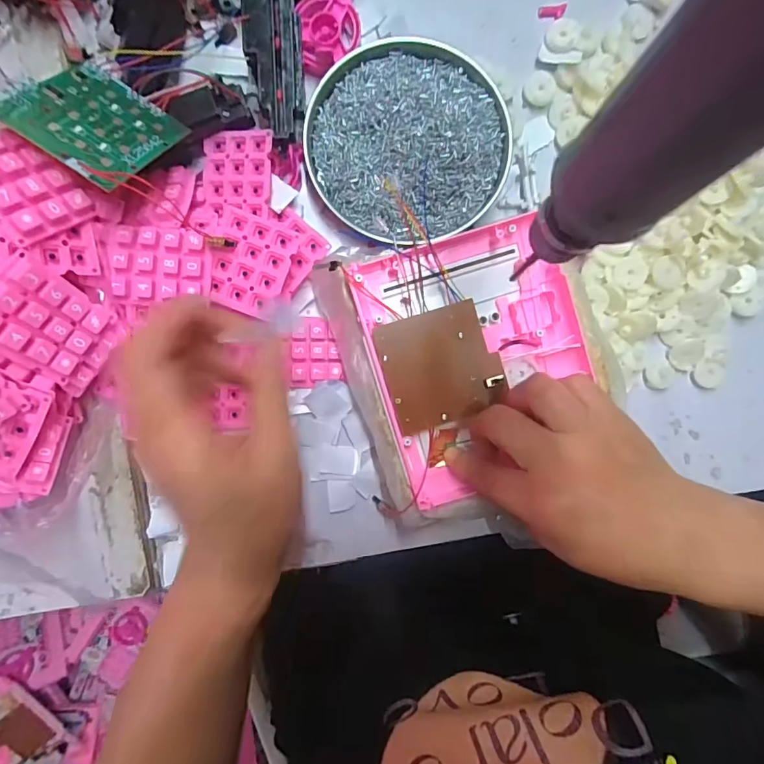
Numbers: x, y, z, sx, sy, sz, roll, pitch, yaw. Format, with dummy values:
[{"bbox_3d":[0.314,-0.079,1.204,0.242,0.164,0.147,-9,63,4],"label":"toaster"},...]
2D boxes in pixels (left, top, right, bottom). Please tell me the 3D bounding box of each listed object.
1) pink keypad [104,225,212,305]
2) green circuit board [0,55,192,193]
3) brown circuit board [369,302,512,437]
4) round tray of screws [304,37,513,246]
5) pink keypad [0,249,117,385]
[{"bbox_3d":[-0.139,-0.072,0.278,0.062,0.012,0.046,1,92,-3],"label":"pink keypad"},{"bbox_3d":[-0.161,-0.146,0.254,0.068,0.004,0.071,31,57,-10],"label":"green circuit board"},{"bbox_3d":[0.039,-0.009,0.289,0.071,0.010,0.072,-16,93,-2],"label":"brown circuit board"},{"bbox_3d":[0.017,-0.165,0.299,0.130,0.021,0.134,0,92,-3],"label":"round tray of screws"},{"bbox_3d":[-0.184,-0.033,0.246,0.011,0.057,0.049,17,69,30],"label":"pink keypad"}]

